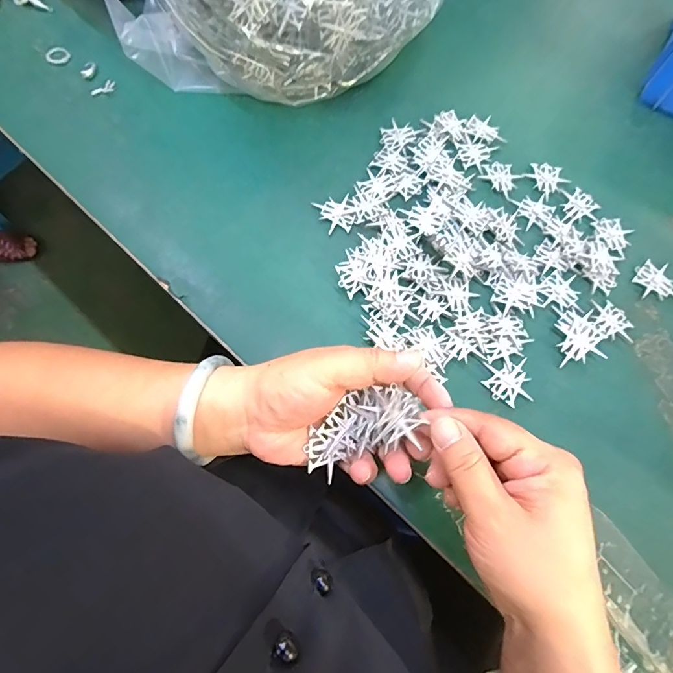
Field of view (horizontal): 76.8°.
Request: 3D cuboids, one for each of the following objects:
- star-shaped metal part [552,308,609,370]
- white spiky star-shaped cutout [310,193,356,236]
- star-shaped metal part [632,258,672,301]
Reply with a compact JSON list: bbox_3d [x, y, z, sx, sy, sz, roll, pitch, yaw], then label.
[{"bbox_3d":[0.188,0.000,0.326,0.034,0.008,0.045,4,72,-1],"label":"star-shaped metal part"},{"bbox_3d":[0.000,-0.102,0.356,0.029,0.004,0.033,-18,74,-9],"label":"white spiky star-shaped cutout"},{"bbox_3d":[0.262,-0.046,0.349,0.032,0.004,0.035,-6,72,-5],"label":"star-shaped metal part"}]

